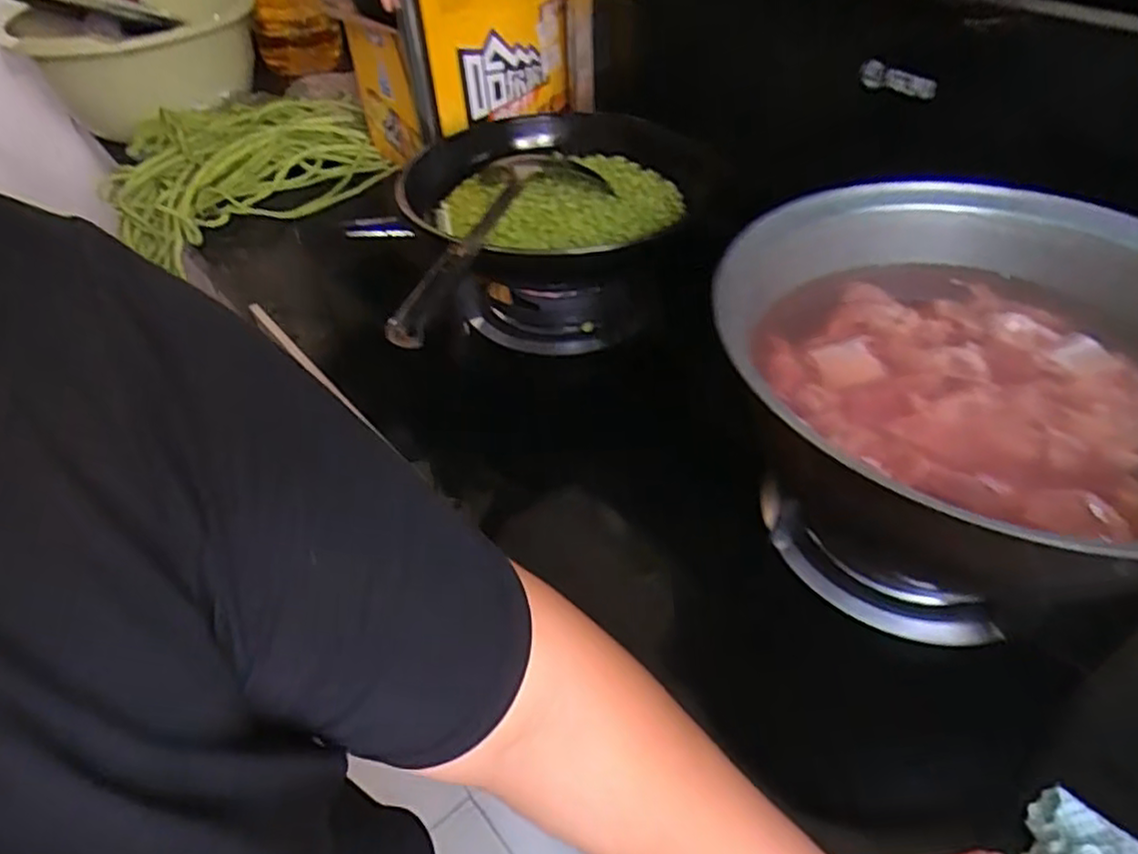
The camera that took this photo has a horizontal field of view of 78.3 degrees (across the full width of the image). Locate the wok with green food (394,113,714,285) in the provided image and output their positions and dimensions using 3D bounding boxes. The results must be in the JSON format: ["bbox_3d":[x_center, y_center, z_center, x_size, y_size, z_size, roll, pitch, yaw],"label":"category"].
[{"bbox_3d":[-0.016,-0.248,0.751,0.327,0.089,0.343,-5,45,-3],"label":"wok with green food"}]

